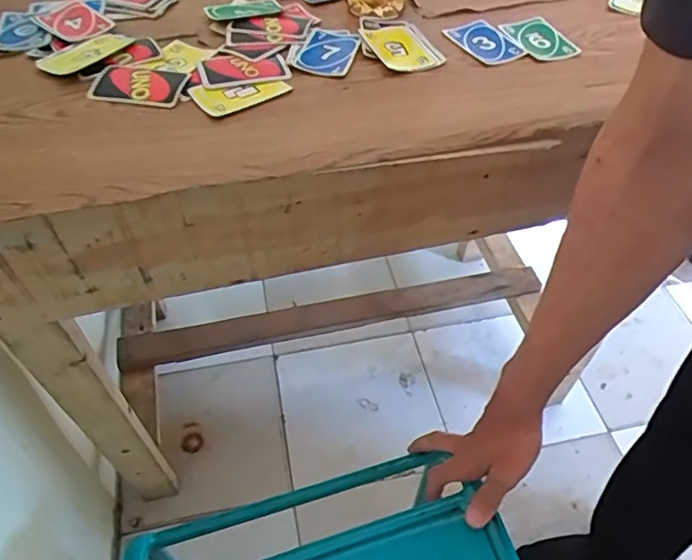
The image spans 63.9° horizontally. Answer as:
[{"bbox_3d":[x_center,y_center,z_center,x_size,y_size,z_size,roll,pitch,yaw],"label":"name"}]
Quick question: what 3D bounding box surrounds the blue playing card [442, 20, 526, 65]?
[{"bbox_3d":[0.150,-0.258,0.600,0.057,0.004,0.087,-22,55,-15],"label":"blue playing card"}]

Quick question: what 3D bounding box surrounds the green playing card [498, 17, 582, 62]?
[{"bbox_3d":[0.209,-0.264,0.601,0.053,0.005,0.082,-15,49,-12],"label":"green playing card"}]

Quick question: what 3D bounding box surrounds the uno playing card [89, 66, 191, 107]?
[{"bbox_3d":[-0.196,-0.186,0.526,0.085,0.009,0.062,5,54,1],"label":"uno playing card"}]

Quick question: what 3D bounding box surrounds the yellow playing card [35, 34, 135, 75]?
[{"bbox_3d":[-0.262,-0.231,0.560,0.050,0.007,0.094,33,56,27],"label":"yellow playing card"}]

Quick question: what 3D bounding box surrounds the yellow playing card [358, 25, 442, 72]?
[{"bbox_3d":[0.056,-0.246,0.586,0.060,0.005,0.088,-16,56,-13],"label":"yellow playing card"}]

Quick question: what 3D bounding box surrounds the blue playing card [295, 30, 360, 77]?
[{"bbox_3d":[-0.018,-0.238,0.577,0.055,0.006,0.089,13,51,3],"label":"blue playing card"}]

